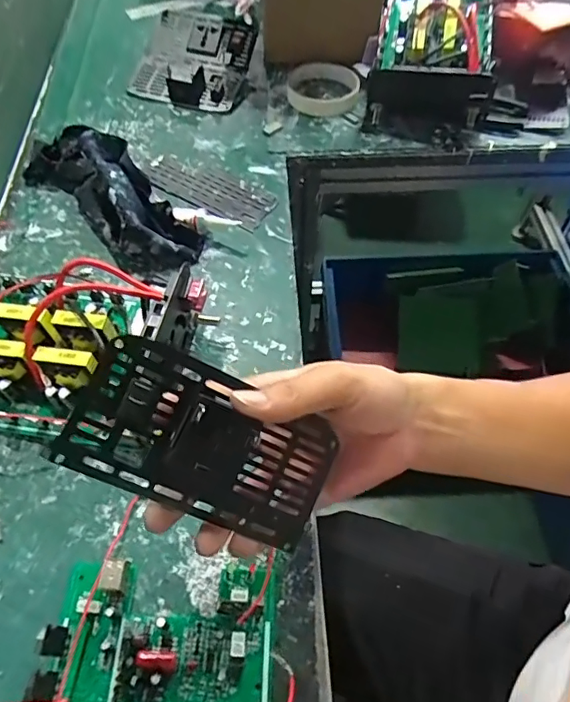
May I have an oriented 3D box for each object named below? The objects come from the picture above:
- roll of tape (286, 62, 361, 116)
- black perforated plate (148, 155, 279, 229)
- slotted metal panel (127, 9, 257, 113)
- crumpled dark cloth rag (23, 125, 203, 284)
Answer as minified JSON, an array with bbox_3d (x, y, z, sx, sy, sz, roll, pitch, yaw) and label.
[{"bbox_3d":[0.046,-0.312,0.603,0.084,0.027,0.084,5,58,1],"label":"roll of tape"},{"bbox_3d":[-0.077,-0.166,0.518,0.136,0.004,0.056,30,61,16],"label":"black perforated plate"},{"bbox_3d":[-0.111,-0.359,0.620,0.134,0.038,0.142,14,58,6],"label":"slotted metal panel"},{"bbox_3d":[-0.178,-0.165,0.480,0.241,0.061,0.079,39,64,20],"label":"crumpled dark cloth rag"}]

